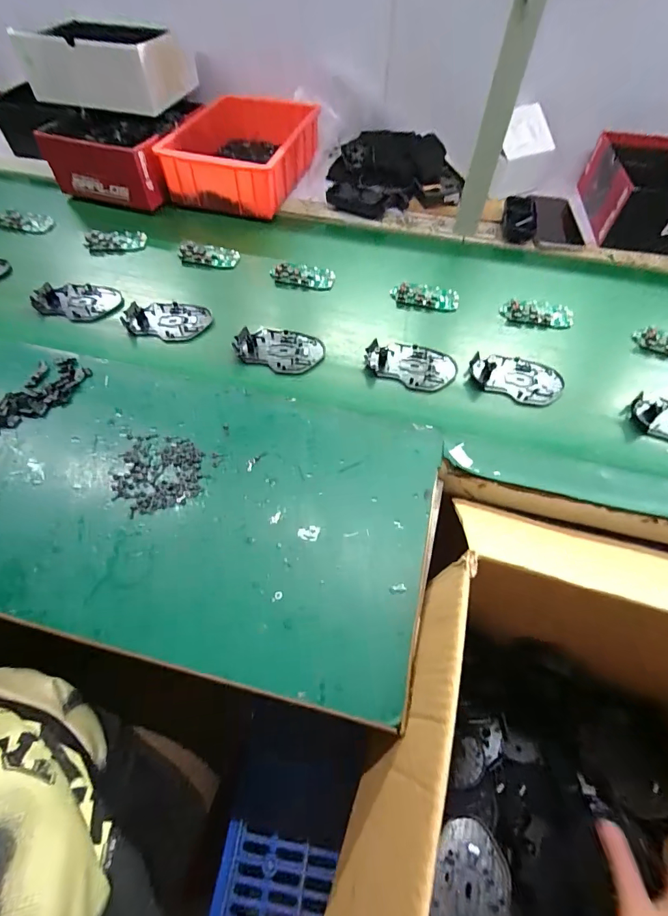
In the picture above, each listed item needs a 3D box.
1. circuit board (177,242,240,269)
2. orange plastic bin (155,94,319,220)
[{"bbox_3d":[-0.200,-0.325,0.640,0.093,0.018,0.050,9,59,4],"label":"circuit board"},{"bbox_3d":[-0.167,-0.549,0.729,0.231,0.102,0.272,12,60,6],"label":"orange plastic bin"}]

